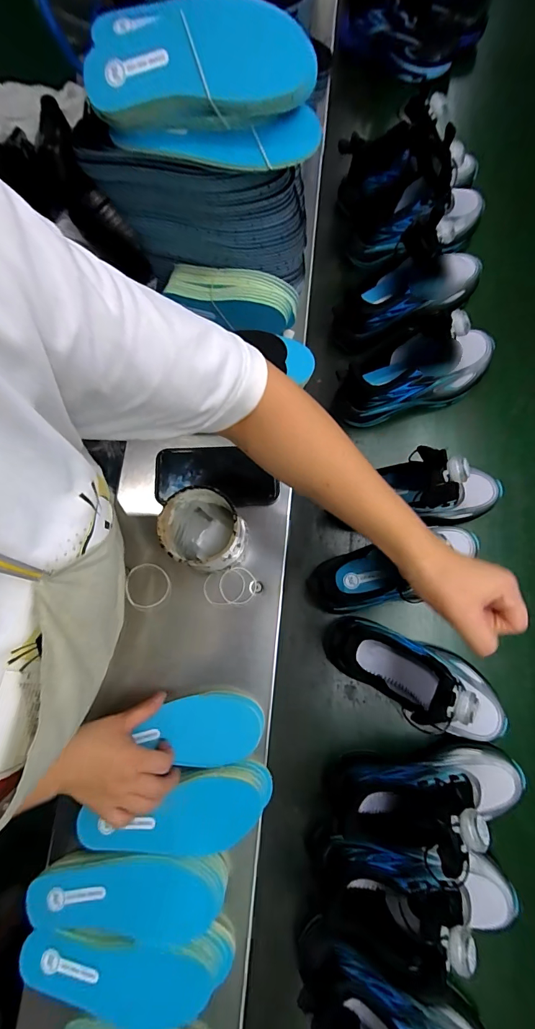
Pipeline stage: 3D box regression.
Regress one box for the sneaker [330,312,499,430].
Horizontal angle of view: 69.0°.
[{"bbox_3d":[0.202,-0.193,0.508,0.214,0.130,0.080,-18,77,3],"label":"sneaker"}]

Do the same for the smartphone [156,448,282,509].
[{"bbox_3d":[-0.069,-0.050,0.514,0.160,0.007,0.074,1,90,5],"label":"smartphone"}]

